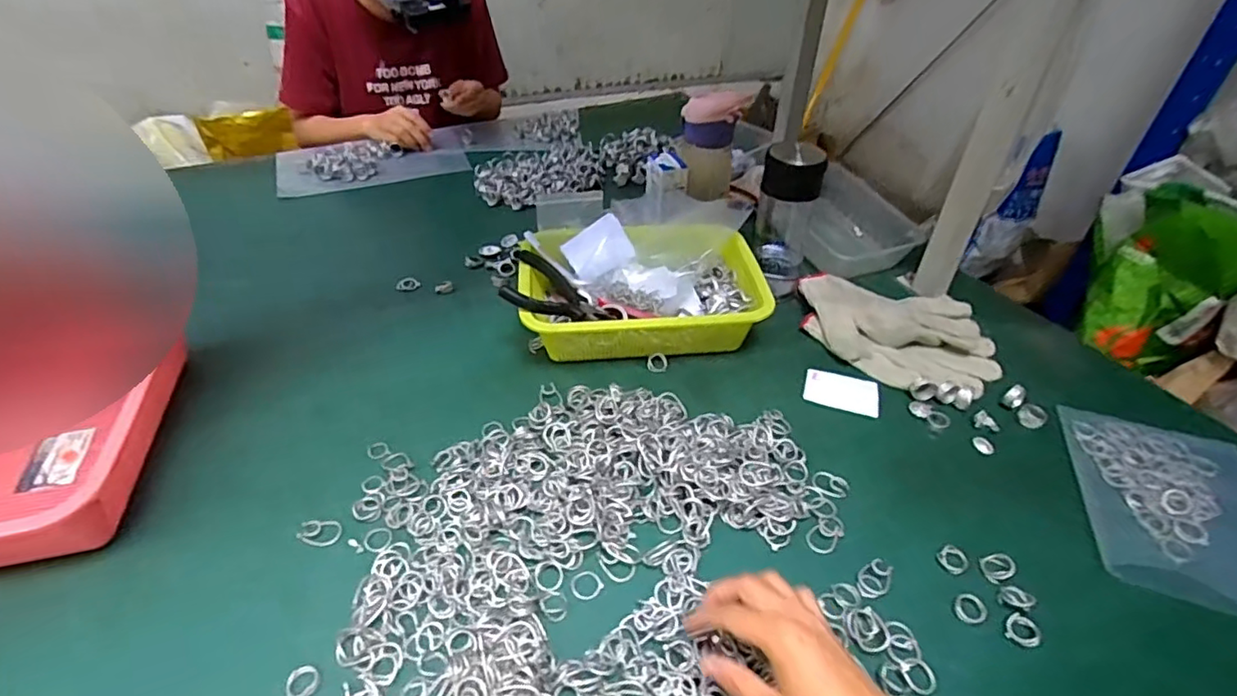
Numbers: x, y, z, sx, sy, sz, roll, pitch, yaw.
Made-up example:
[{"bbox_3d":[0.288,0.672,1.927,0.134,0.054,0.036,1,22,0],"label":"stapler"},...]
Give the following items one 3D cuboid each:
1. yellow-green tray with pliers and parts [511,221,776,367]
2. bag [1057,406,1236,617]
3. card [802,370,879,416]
[{"bbox_3d":[0.023,-0.065,0.696,0.269,0.078,0.187,-1,41,-4],"label":"yellow-green tray with pliers and parts"},{"bbox_3d":[0.481,0.131,0.510,0.147,0.022,0.202,16,42,15],"label":"bag"},{"bbox_3d":[0.235,0.047,0.640,0.074,0.004,0.051,11,43,15],"label":"card"}]

